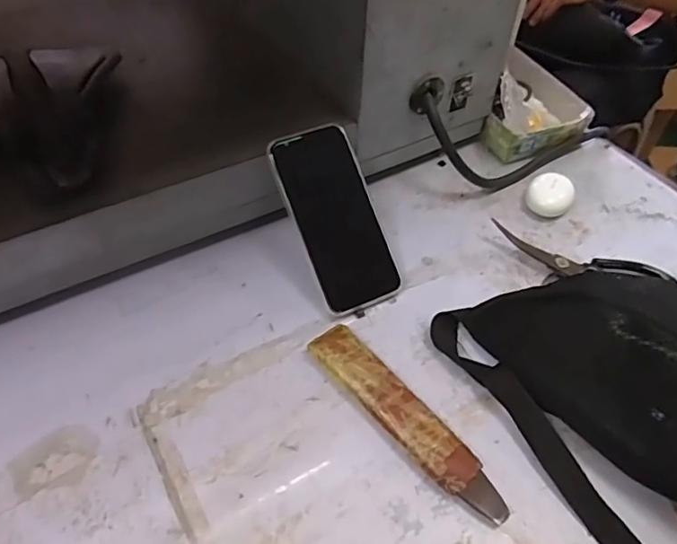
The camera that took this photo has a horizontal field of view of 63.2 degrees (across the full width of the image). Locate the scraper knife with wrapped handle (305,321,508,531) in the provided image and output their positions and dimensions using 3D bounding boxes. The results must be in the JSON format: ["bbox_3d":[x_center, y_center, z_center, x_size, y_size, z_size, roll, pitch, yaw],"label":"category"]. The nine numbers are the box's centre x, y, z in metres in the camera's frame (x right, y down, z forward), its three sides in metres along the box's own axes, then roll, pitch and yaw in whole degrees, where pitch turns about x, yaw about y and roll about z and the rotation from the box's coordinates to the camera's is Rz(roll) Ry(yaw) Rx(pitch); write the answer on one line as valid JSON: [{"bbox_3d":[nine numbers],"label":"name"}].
[{"bbox_3d":[0.050,0.111,0.419,0.037,0.019,0.187,-32,57,-27],"label":"scraper knife with wrapped handle"}]

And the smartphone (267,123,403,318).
[{"bbox_3d":[0.001,-0.048,0.494,0.083,0.009,0.164,-21,89,-19],"label":"smartphone"}]

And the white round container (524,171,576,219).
[{"bbox_3d":[0.222,-0.082,0.578,0.047,0.026,0.051,1,49,-1],"label":"white round container"}]

